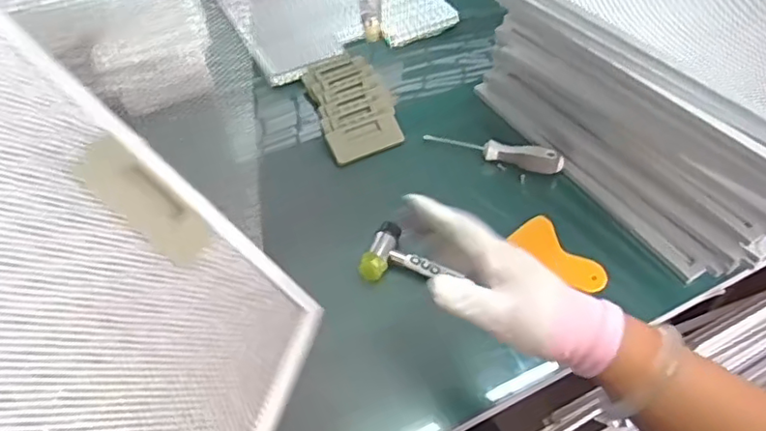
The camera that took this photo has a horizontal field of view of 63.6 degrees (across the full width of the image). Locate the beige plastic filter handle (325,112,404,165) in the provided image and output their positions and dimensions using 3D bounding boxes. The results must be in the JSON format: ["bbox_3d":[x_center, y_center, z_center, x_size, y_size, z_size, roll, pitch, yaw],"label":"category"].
[{"bbox_3d":[-0.020,-0.091,0.720,0.086,0.006,0.041,-21,73,-13],"label":"beige plastic filter handle"}]

